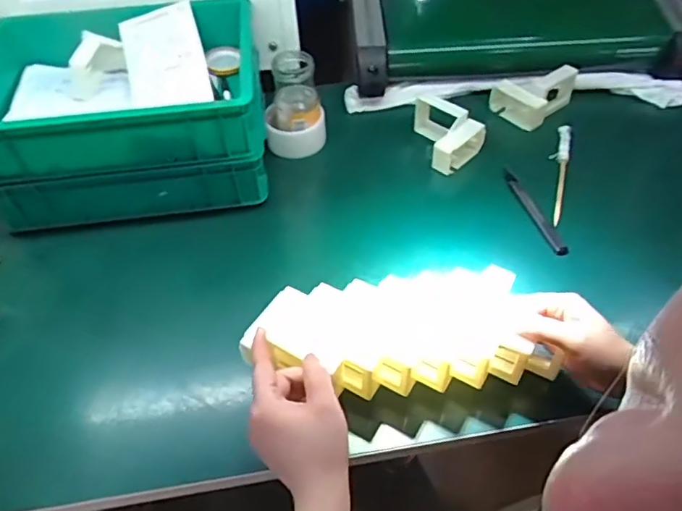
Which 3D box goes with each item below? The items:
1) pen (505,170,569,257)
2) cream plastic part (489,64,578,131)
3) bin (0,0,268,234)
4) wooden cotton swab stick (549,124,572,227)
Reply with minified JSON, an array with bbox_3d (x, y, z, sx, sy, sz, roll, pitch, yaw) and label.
[{"bbox_3d":[0.235,-0.056,0.676,0.017,0.014,0.142,-15,50,-9],"label":"pen"},{"bbox_3d":[0.276,-0.236,0.796,0.099,0.051,0.080,-37,57,-25],"label":"cream plastic part"},{"bbox_3d":[-0.274,-0.188,0.712,0.340,0.149,0.253,-8,49,-4],"label":"bin"},{"bbox_3d":[0.284,-0.111,0.723,0.023,0.017,0.183,14,51,15],"label":"wooden cotton swab stick"}]

